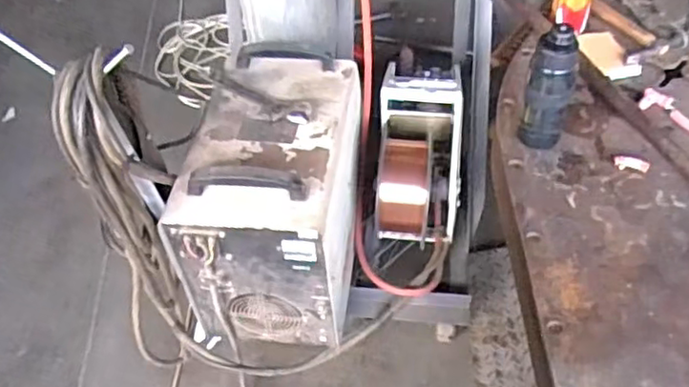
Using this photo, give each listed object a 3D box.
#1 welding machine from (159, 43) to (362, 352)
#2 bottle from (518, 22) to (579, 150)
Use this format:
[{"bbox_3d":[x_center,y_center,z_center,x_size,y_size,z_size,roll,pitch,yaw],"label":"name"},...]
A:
[{"bbox_3d":[-0.130,-0.011,1.371,0.295,0.397,0.480,6,52,9],"label":"welding machine"},{"bbox_3d":[0.362,-0.187,1.144,0.078,0.233,0.080,17,55,17],"label":"bottle"}]

